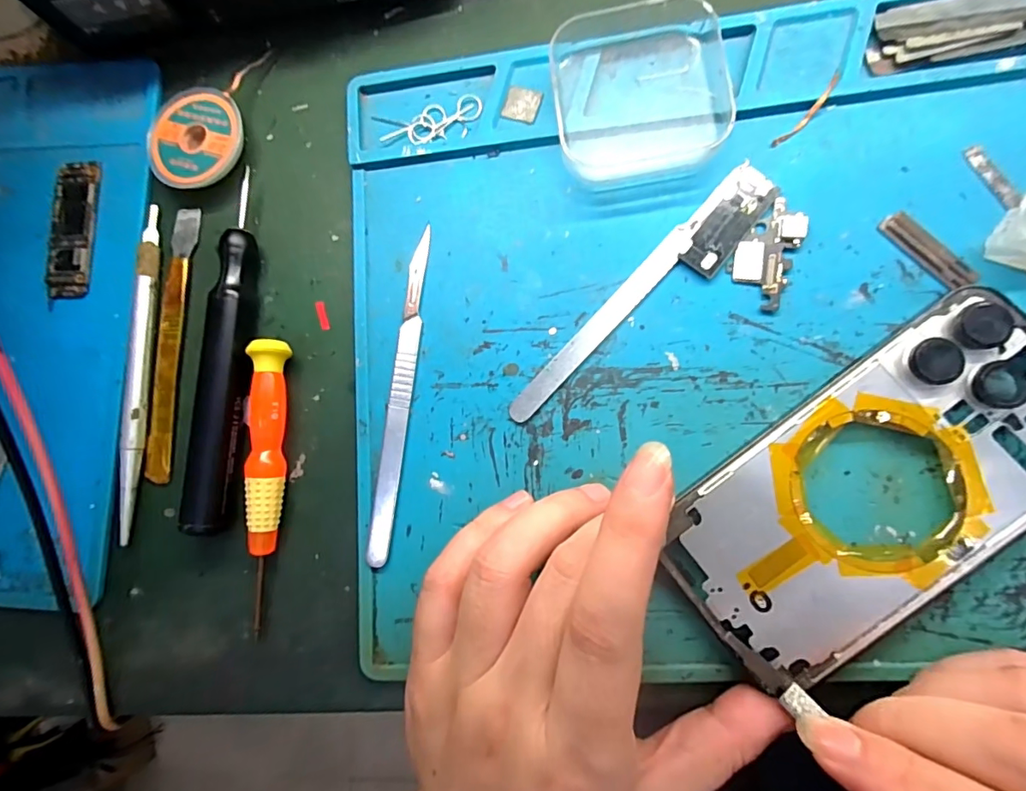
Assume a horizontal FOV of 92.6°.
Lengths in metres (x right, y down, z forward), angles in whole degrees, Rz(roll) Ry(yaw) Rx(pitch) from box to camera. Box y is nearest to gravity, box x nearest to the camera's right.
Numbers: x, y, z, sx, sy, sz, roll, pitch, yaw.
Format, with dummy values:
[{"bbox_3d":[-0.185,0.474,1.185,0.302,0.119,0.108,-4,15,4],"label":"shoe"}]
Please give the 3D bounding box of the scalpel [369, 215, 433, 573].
[{"bbox_3d":[-0.045,-0.001,0.195,0.009,0.004,0.133,5,85,8],"label":"scalpel"}]

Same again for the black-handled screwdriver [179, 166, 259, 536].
[{"bbox_3d":[-0.117,-0.017,0.202,0.018,0.014,0.141,2,84,8],"label":"black-handled screwdriver"}]

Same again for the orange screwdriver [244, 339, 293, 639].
[{"bbox_3d":[-0.098,0.034,0.195,0.012,0.015,0.112,-2,84,8],"label":"orange screwdriver"}]

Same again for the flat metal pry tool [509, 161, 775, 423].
[{"bbox_3d":[0.047,-0.039,0.188,0.131,0.004,0.012,-44,80,1],"label":"flat metal pry tool"}]

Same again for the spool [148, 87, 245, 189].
[{"bbox_3d":[-0.138,-0.110,0.214,0.040,0.011,0.042,-1,84,8],"label":"spool"}]

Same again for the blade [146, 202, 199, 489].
[{"bbox_3d":[-0.149,-0.024,0.213,0.011,0.005,0.120,2,84,8],"label":"blade"}]

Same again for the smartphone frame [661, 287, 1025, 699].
[{"bbox_3d":[0.123,0.030,0.163,0.144,0.007,0.070,-38,81,2],"label":"smartphone frame"}]

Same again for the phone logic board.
[{"bbox_3d":[-0.197,-0.074,0.219,0.020,0.004,0.063,1,84,8],"label":"phone logic board"}]

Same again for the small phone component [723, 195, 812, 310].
[{"bbox_3d":[0.095,-0.054,0.183,0.021,0.004,0.040,22,87,9],"label":"small phone component"}]

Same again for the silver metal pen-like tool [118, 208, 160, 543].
[{"bbox_3d":[-0.160,-0.012,0.208,0.009,0.006,0.143,-1,84,8],"label":"silver metal pen-like tool"}]

